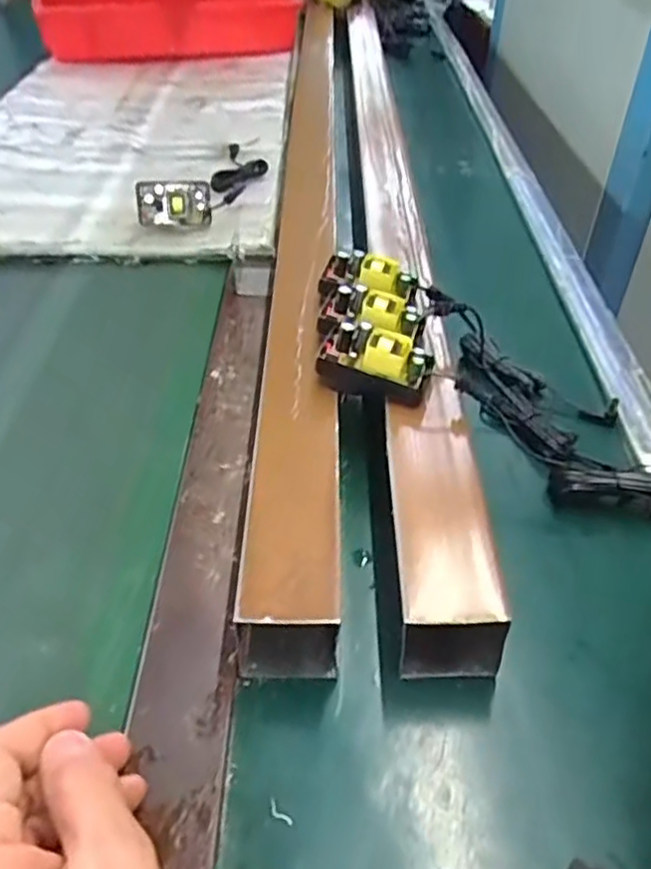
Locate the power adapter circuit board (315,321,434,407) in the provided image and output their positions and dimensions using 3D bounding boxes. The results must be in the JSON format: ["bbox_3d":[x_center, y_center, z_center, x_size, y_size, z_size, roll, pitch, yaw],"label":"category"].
[{"bbox_3d":[0.032,-0.048,0.431,0.067,0.030,0.038,17,42,14],"label":"power adapter circuit board"}]

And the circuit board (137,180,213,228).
[{"bbox_3d":[-0.148,-0.225,0.671,0.069,0.043,0.018,-1,22,-8],"label":"circuit board"}]

